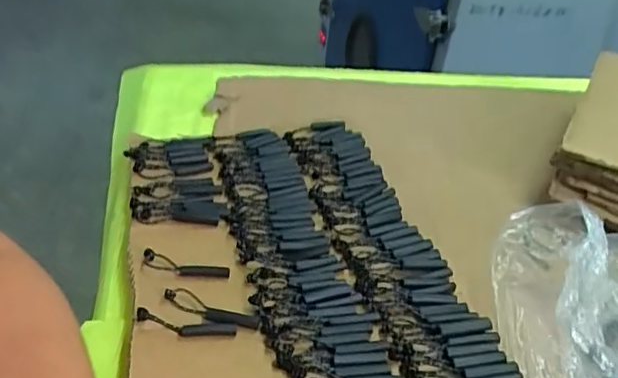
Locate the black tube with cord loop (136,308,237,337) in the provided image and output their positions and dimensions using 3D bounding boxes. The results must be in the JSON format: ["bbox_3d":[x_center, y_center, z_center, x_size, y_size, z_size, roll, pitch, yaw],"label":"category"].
[{"bbox_3d":[-0.085,0.094,0.390,0.068,0.009,0.013,8,38,1],"label":"black tube with cord loop"}]

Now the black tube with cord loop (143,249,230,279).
[{"bbox_3d":[-0.096,0.060,0.436,0.067,0.007,0.015,10,38,3],"label":"black tube with cord loop"}]

